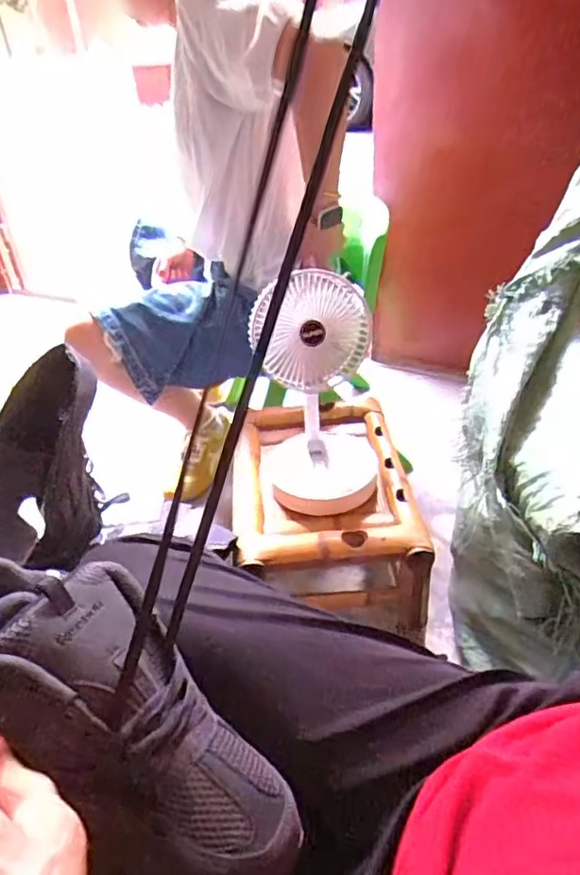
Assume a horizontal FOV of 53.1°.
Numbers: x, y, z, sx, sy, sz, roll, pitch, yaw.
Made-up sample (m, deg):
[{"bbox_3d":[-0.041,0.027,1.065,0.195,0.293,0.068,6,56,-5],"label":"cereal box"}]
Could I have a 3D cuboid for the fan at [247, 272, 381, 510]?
[{"bbox_3d":[0.038,-0.060,0.823,0.169,0.295,0.183,-2,36,3],"label":"fan"}]

